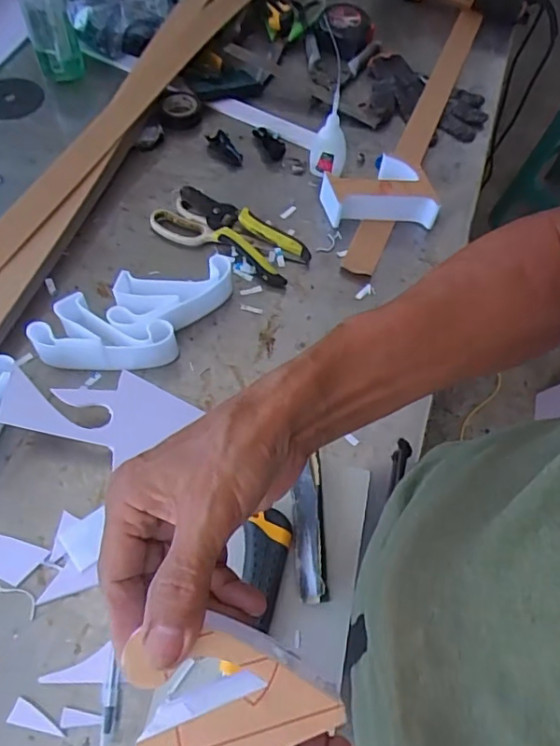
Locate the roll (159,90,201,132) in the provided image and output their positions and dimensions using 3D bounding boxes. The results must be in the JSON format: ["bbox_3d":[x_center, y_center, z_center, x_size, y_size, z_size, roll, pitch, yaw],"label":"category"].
[{"bbox_3d":[-0.138,-0.363,0.761,0.053,0.016,0.066,4,61,-3],"label":"roll"}]

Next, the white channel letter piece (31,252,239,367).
[{"bbox_3d":[-0.142,-0.058,0.570,0.204,0.043,0.099,-36,69,-21],"label":"white channel letter piece"}]

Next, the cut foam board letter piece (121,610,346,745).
[{"bbox_3d":[-0.014,0.150,0.222,0.080,0.018,0.093,-14,62,-12],"label":"cut foam board letter piece"}]

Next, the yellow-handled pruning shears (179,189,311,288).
[{"bbox_3d":[-0.044,-0.175,0.656,0.172,0.022,0.077,38,65,15],"label":"yellow-handled pruning shears"}]

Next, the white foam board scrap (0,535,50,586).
[{"bbox_3d":[-0.244,0.151,0.462,0.087,0.005,0.033,18,61,5],"label":"white foam board scrap"}]

